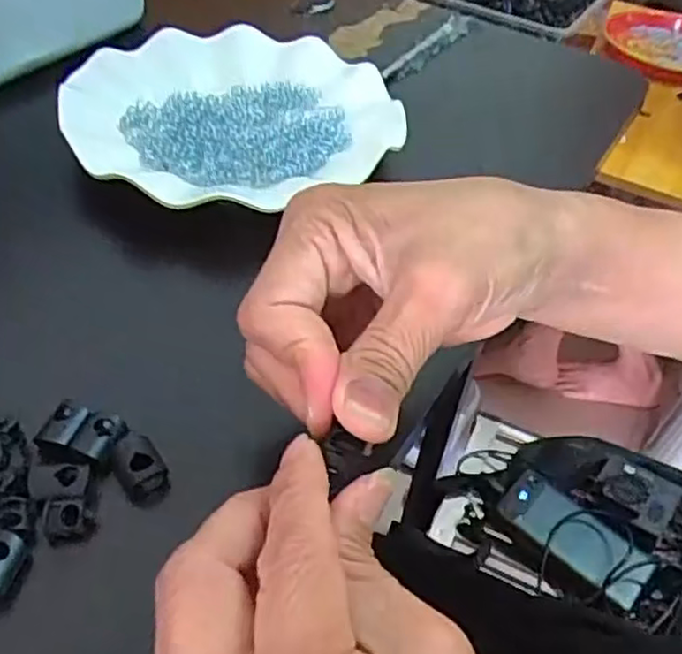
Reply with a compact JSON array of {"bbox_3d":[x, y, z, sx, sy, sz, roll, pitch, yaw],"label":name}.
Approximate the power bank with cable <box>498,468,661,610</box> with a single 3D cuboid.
[{"bbox_3d":[0.234,0.206,0.707,0.150,0.022,0.060,34,75,21],"label":"power bank with cable"}]

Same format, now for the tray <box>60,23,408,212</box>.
[{"bbox_3d":[-0.063,-0.126,0.413,0.181,0.021,0.168,-17,51,-21],"label":"tray"}]

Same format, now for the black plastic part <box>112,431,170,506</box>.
[{"bbox_3d":[-0.073,0.052,0.257,0.015,0.017,0.022,-21,52,-24],"label":"black plastic part"}]

